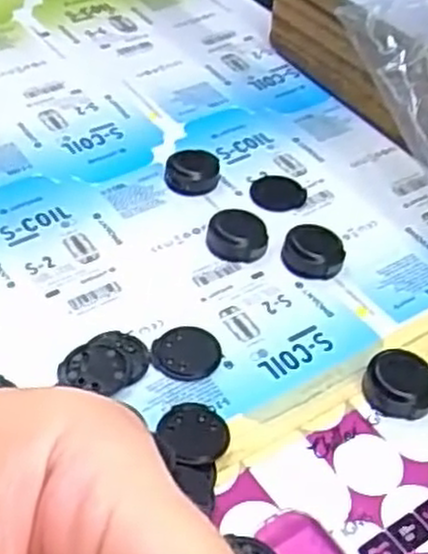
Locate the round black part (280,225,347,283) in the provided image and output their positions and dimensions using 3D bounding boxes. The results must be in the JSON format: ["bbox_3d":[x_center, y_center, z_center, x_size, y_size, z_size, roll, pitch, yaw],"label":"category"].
[{"bbox_3d":[0.050,-0.013,0.397,0.030,0.012,0.028,2,45,-2],"label":"round black part"}]

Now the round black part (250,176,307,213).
[{"bbox_3d":[0.036,-0.047,0.438,0.030,0.004,0.031,2,45,-2],"label":"round black part"}]

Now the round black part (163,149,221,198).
[{"bbox_3d":[-0.012,-0.059,0.440,0.031,0.013,0.031,2,45,-2],"label":"round black part"}]

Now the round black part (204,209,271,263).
[{"bbox_3d":[0.013,-0.020,0.402,0.026,0.013,0.031,-34,56,-31],"label":"round black part"}]

